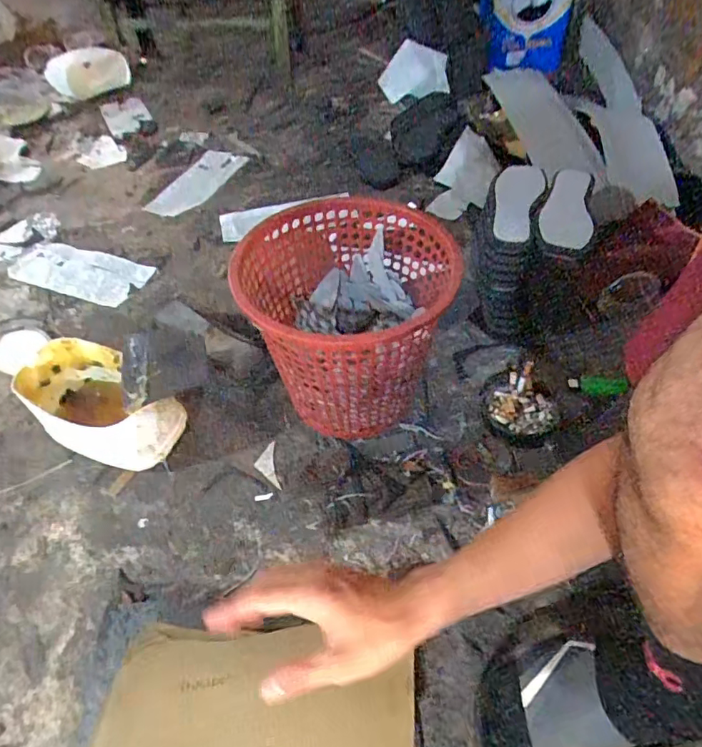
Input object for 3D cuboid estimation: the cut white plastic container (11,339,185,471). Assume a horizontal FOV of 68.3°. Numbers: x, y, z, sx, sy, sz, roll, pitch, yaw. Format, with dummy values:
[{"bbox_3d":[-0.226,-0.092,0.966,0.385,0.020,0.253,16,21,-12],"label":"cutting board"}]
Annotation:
[{"bbox_3d":[-0.345,0.052,0.718,0.224,0.126,0.122,25,54,25],"label":"cut white plastic container"}]

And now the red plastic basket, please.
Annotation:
[{"bbox_3d":[-0.015,-0.061,0.698,0.225,0.242,0.273,25,55,24],"label":"red plastic basket"}]

